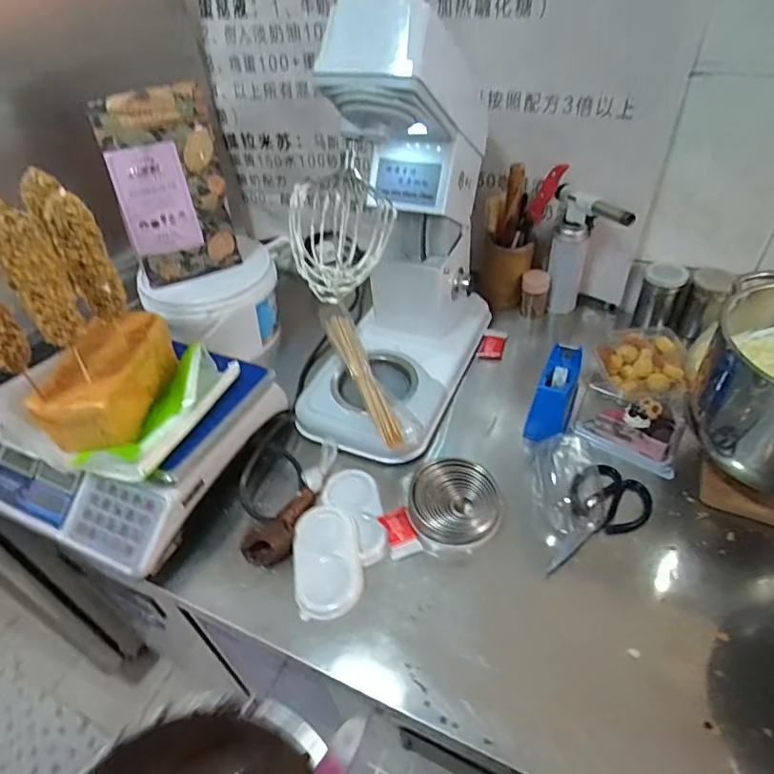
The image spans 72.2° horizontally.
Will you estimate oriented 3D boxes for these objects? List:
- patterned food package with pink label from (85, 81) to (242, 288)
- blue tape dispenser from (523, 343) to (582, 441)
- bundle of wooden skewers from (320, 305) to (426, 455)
[{"bbox_3d":[-0.338,-0.307,0.838,0.159,0.281,0.028,-20,35,-20],"label":"patterned food package with pink label"},{"bbox_3d":[0.261,0.010,0.820,0.068,0.087,0.142,18,48,22],"label":"blue tape dispenser"},{"bbox_3d":[-0.039,-0.030,0.849,0.065,0.038,0.317,-19,45,-15],"label":"bundle of wooden skewers"}]

